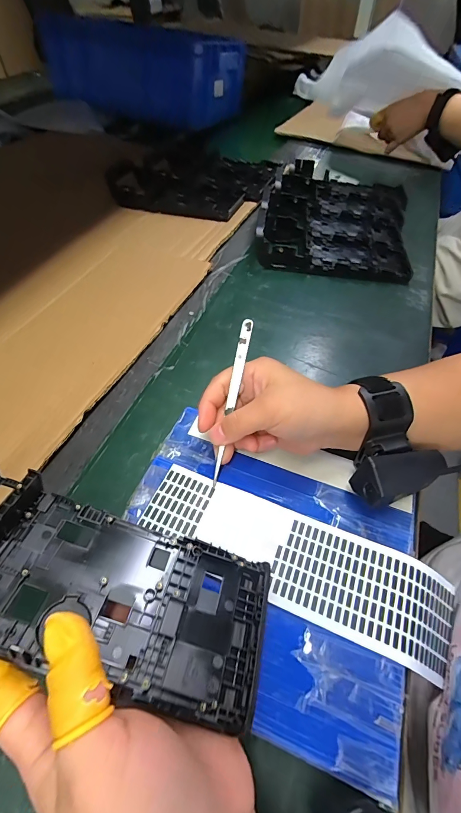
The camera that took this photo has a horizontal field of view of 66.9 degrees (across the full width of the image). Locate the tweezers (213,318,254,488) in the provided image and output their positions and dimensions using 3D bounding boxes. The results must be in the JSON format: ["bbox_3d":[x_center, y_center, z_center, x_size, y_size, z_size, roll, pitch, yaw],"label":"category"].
[{"bbox_3d":[0.001,-0.003,0.275,0.009,0.007,0.132,12,90,7],"label":"tweezers"}]

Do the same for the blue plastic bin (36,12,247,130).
[{"bbox_3d":[-0.205,-0.793,0.826,0.414,0.135,0.236,13,53,8],"label":"blue plastic bin"}]

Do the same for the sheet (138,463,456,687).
[{"bbox_3d":[0.046,0.114,0.255,0.225,0.031,0.064,19,54,13],"label":"sheet"}]

